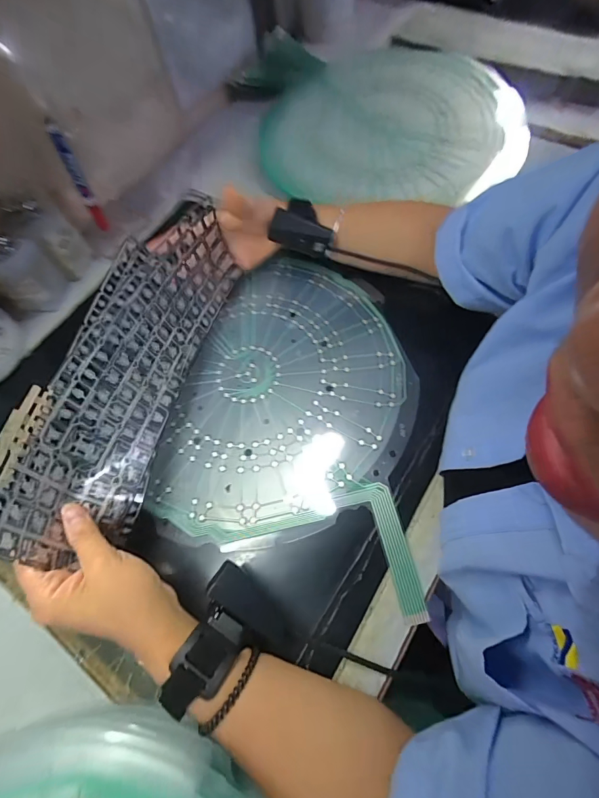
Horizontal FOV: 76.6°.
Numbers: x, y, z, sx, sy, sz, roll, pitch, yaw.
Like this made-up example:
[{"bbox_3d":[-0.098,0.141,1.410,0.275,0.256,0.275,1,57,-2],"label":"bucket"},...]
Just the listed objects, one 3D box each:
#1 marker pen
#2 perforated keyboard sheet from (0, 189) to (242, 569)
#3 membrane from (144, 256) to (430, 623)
[{"bbox_3d":[-0.279,-0.279,0.479,0.016,0.133,0.012,-40,68,-14],"label":"marker pen"},{"bbox_3d":[-0.145,-0.035,0.344,0.028,0.113,0.342,-5,57,33],"label":"perforated keyboard sheet"},{"bbox_3d":[0.011,-0.006,0.415,0.276,0.008,0.340,14,67,12],"label":"membrane"}]

